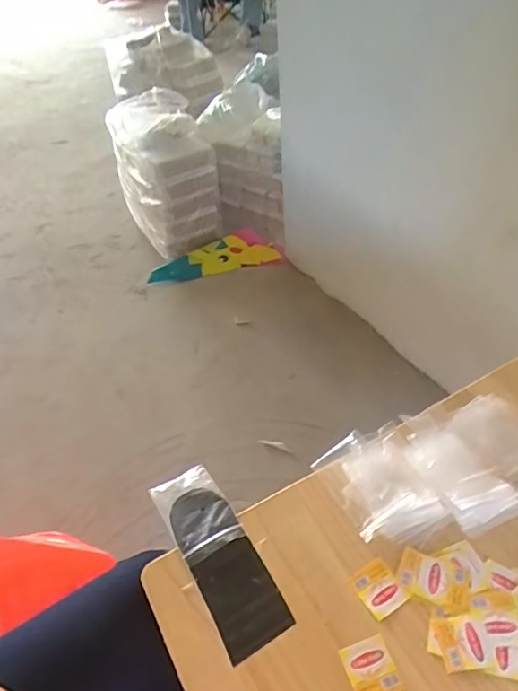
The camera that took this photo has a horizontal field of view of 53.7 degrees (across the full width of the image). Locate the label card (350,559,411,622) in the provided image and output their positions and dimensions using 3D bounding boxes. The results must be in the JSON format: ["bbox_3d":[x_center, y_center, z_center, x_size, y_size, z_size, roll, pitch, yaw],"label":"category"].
[{"bbox_3d":[0.109,0.221,0.464,0.037,0.004,0.042,-25,44,-18],"label":"label card"}]

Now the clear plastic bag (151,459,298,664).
[{"bbox_3d":[-0.042,0.199,0.506,0.064,0.007,0.198,-25,44,-19],"label":"clear plastic bag"}]

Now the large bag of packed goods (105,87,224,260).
[{"bbox_3d":[-0.337,-0.600,1.832,0.292,0.443,0.428,-17,44,-13],"label":"large bag of packed goods"}]

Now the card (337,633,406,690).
[{"bbox_3d":[0.091,0.263,0.417,0.039,0.004,0.043,-17,42,-10],"label":"card"}]

